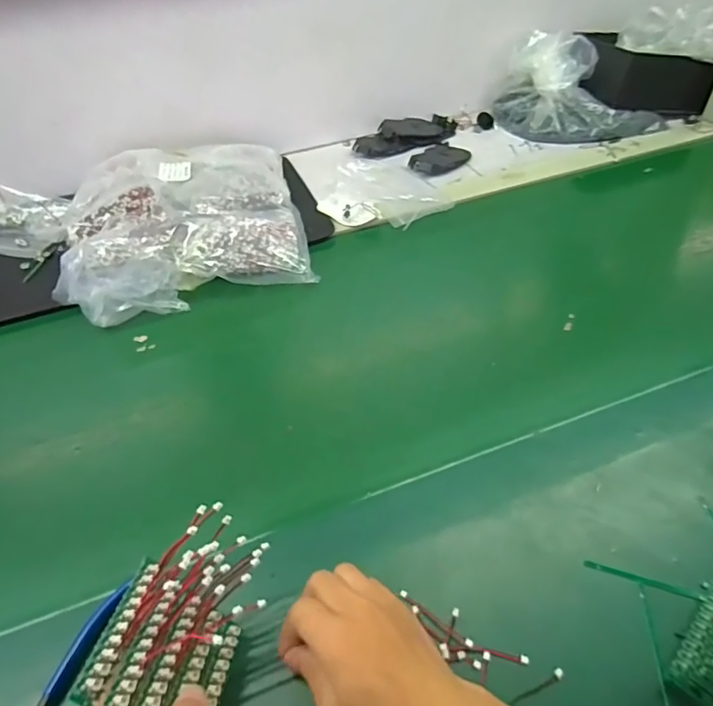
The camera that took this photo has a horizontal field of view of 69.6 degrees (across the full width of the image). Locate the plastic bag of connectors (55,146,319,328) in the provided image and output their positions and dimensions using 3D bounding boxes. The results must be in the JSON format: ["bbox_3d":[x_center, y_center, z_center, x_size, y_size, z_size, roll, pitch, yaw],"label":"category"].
[{"bbox_3d":[-0.238,-0.187,0.690,0.304,0.083,0.311,-15,47,-7],"label":"plastic bag of connectors"}]

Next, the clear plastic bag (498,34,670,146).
[{"bbox_3d":[0.371,-0.454,0.883,0.179,0.115,0.261,-33,52,-24],"label":"clear plastic bag"}]

